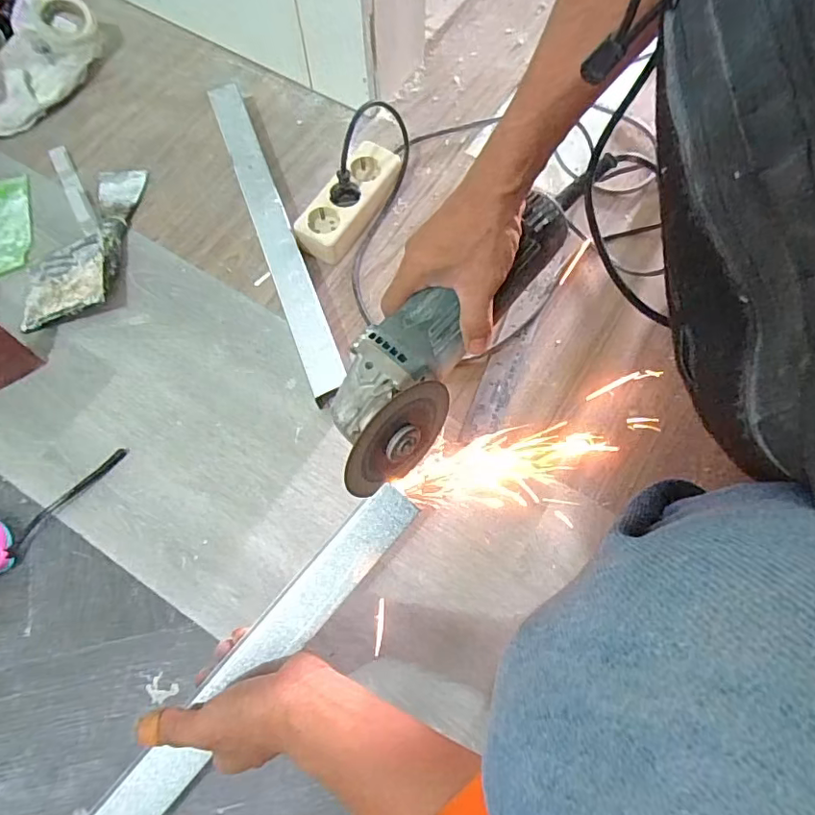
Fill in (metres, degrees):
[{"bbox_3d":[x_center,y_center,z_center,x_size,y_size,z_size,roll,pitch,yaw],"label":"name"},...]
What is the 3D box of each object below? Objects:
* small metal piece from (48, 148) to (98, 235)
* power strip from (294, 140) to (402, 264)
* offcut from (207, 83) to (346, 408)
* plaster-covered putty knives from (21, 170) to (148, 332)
[{"bbox_3d":[-0.408,-0.264,0.658,0.022,0.009,0.156,-28,72,-10],"label":"small metal piece"},{"bbox_3d":[-0.066,-0.242,0.642,0.060,0.049,0.150,32,73,12],"label":"power strip"},{"bbox_3d":[-0.153,-0.202,0.624,0.039,0.054,0.437,-20,70,-7],"label":"offcut"},{"bbox_3d":[-0.384,-0.195,0.633,0.102,0.027,0.223,3,69,1],"label":"plaster-covered putty knives"}]

